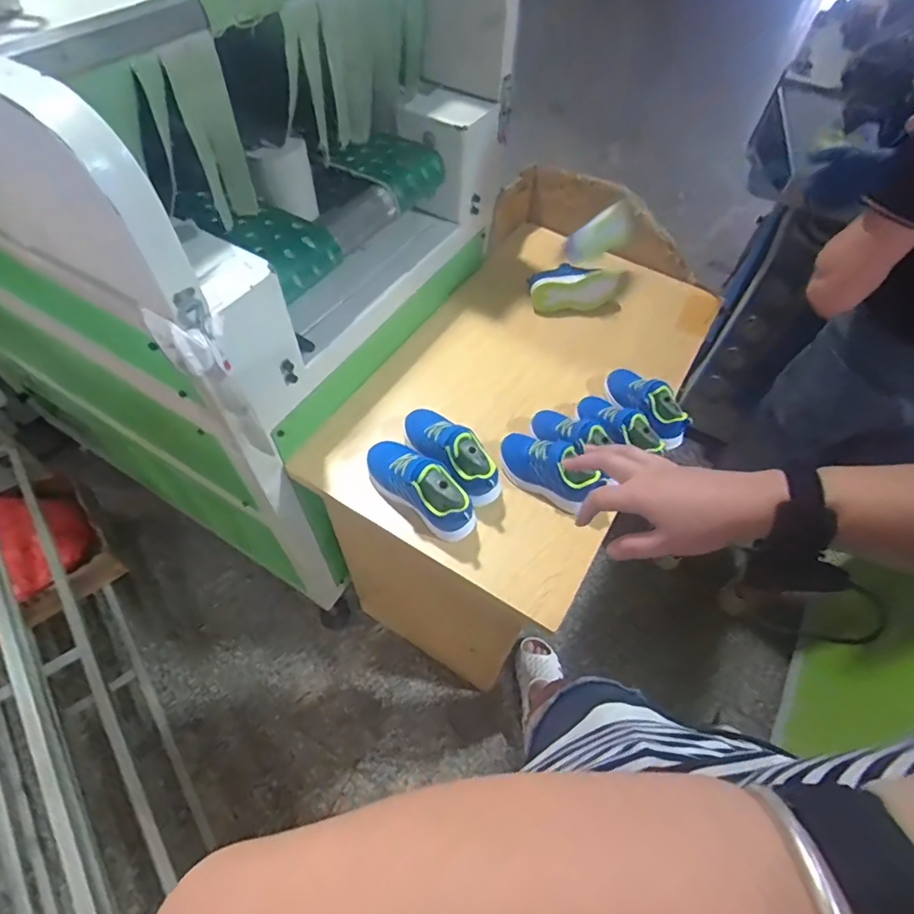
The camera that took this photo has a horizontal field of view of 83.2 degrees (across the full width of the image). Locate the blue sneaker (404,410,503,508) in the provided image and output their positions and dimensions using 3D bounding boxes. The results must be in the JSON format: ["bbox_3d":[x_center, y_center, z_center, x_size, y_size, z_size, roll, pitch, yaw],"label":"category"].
[{"bbox_3d":[-0.009,-0.015,0.773,0.074,0.075,0.191,-35,65,-23],"label":"blue sneaker"}]

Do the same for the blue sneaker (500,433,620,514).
[{"bbox_3d":[0.136,0.011,0.771,0.158,0.067,0.075,40,63,21],"label":"blue sneaker"}]

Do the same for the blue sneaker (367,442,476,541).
[{"bbox_3d":[-0.053,0.034,0.741,0.192,0.082,0.073,38,62,20],"label":"blue sneaker"}]

